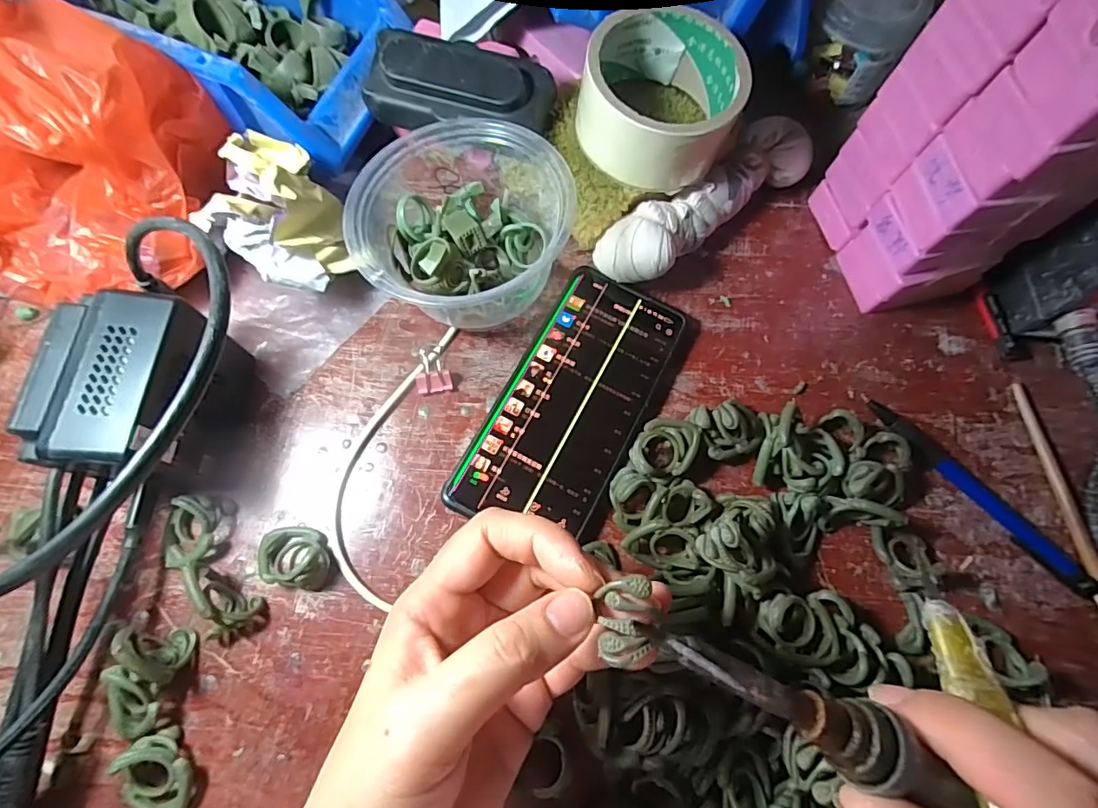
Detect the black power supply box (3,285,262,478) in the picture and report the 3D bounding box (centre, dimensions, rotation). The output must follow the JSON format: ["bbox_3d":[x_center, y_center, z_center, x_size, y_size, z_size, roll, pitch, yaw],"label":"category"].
[{"bbox_3d":[-0.187,-0.003,0.247,0.051,0.077,0.076,2,72,-2],"label":"black power supply box"}]

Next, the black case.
[{"bbox_3d":[-0.052,-0.182,0.292,0.103,0.028,0.042,17,73,3],"label":"black case"}]

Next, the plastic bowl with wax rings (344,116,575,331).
[{"bbox_3d":[-0.045,-0.097,0.287,0.107,0.069,0.107,1,72,-2],"label":"plastic bowl with wax rings"}]

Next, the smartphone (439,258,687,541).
[{"bbox_3d":[0.013,-0.002,0.289,0.073,0.013,0.155,28,74,6],"label":"smartphone"}]

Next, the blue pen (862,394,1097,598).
[{"bbox_3d":[0.236,0.049,0.284,0.012,0.008,0.145,-42,79,-13],"label":"blue pen"}]

